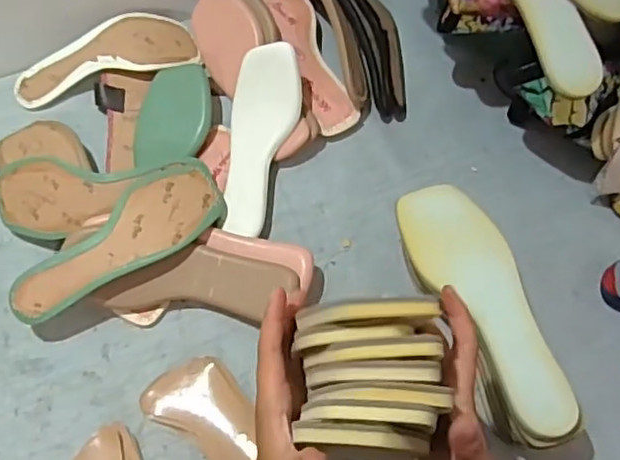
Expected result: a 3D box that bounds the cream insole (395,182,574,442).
[{"bbox_3d":[0.159,0.059,0.552,0.074,0.025,0.236,-24,64,-12],"label":"cream insole"}]

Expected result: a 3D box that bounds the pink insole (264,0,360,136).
[{"bbox_3d":[-0.001,-0.215,0.766,0.058,0.025,0.228,-17,63,-9],"label":"pink insole"}]

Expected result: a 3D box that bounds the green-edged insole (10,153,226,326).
[{"bbox_3d":[-0.180,0.011,0.624,0.092,0.038,0.236,39,68,19],"label":"green-edged insole"}]

